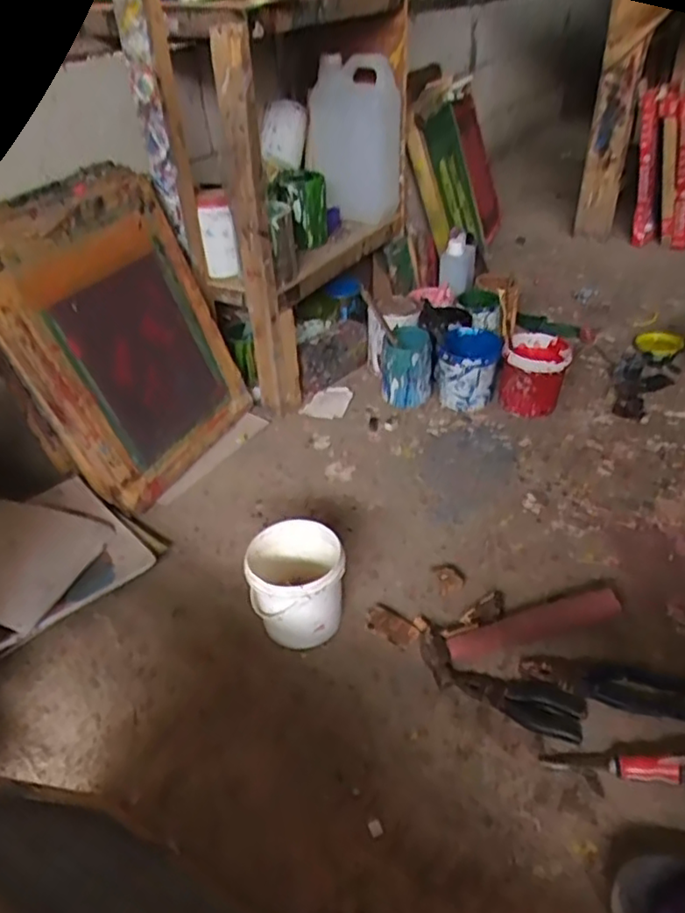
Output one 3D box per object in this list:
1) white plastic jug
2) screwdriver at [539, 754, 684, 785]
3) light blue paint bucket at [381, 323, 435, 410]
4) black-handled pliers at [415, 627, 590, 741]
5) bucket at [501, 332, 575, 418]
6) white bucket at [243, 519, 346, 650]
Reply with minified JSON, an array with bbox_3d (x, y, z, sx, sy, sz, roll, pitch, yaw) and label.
[{"bbox_3d":[0.022,-0.644,1.309,0.184,0.277,0.091,24,45,33],"label":"white plastic jug"},{"bbox_3d":[0.305,0.323,0.680,0.173,0.036,0.022,5,37,13],"label":"screwdriver"},{"bbox_3d":[0.129,-0.178,1.283,0.097,0.136,0.106,-3,36,2],"label":"light blue paint bucket"},{"bbox_3d":[0.182,0.267,0.765,0.204,0.027,0.059,19,42,26],"label":"black-handled pliers"},{"bbox_3d":[0.367,-0.153,1.238,0.121,0.128,0.123,8,38,17],"label":"bucket"},{"bbox_3d":[-0.059,0.171,0.851,0.121,0.127,0.121,-3,36,2],"label":"white bucket"}]

